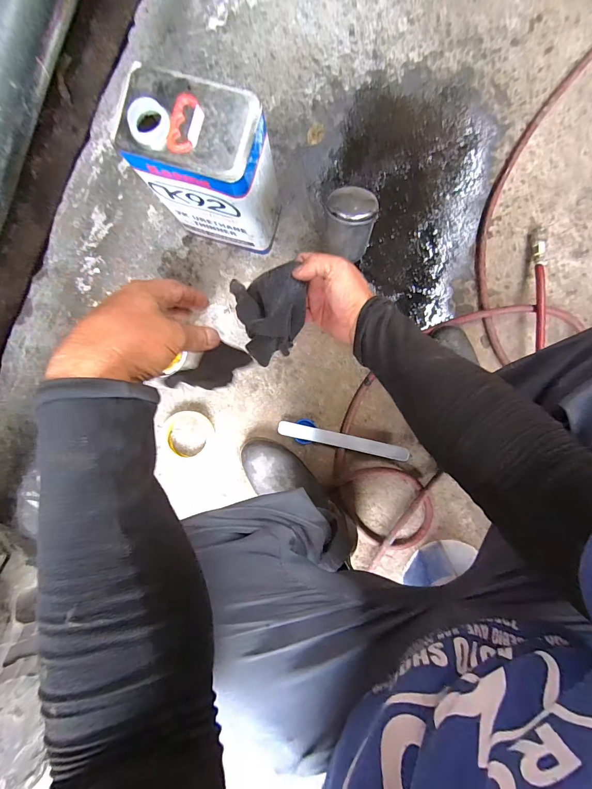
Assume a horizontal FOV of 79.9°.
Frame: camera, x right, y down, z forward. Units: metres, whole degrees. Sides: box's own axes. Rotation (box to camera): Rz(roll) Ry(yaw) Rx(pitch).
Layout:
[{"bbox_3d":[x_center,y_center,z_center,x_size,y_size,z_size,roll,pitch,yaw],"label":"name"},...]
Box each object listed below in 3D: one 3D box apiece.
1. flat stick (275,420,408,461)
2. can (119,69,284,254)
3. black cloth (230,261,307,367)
[{"bbox_3d":[0.090,0.088,0.671,0.248,0.007,0.025,12,88,2],"label":"flat stick"},{"bbox_3d":[-0.122,-0.323,0.534,0.174,0.236,0.109,16,93,2],"label":"can"},{"bbox_3d":[-0.028,-0.095,0.433,0.086,0.079,0.101,-9,93,10],"label":"black cloth"}]

